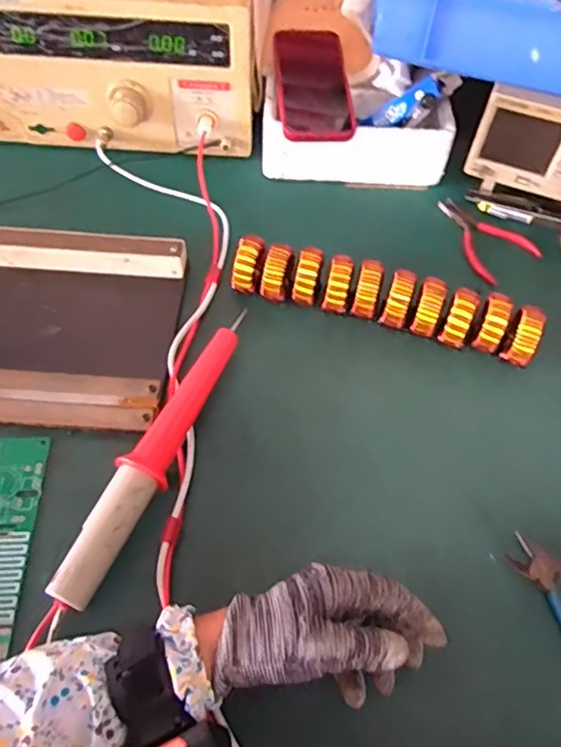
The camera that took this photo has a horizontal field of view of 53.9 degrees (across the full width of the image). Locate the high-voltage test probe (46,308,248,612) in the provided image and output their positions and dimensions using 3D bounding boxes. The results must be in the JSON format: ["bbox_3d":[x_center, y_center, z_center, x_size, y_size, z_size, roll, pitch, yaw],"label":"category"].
[{"bbox_3d":[-0.094,0.055,0.436,0.032,0.033,0.259,20,59,10],"label":"high-voltage test probe"}]

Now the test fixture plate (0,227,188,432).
[{"bbox_3d":[-0.246,-0.050,0.498,0.299,0.031,0.198,4,57,0],"label":"test fixture plate"}]

